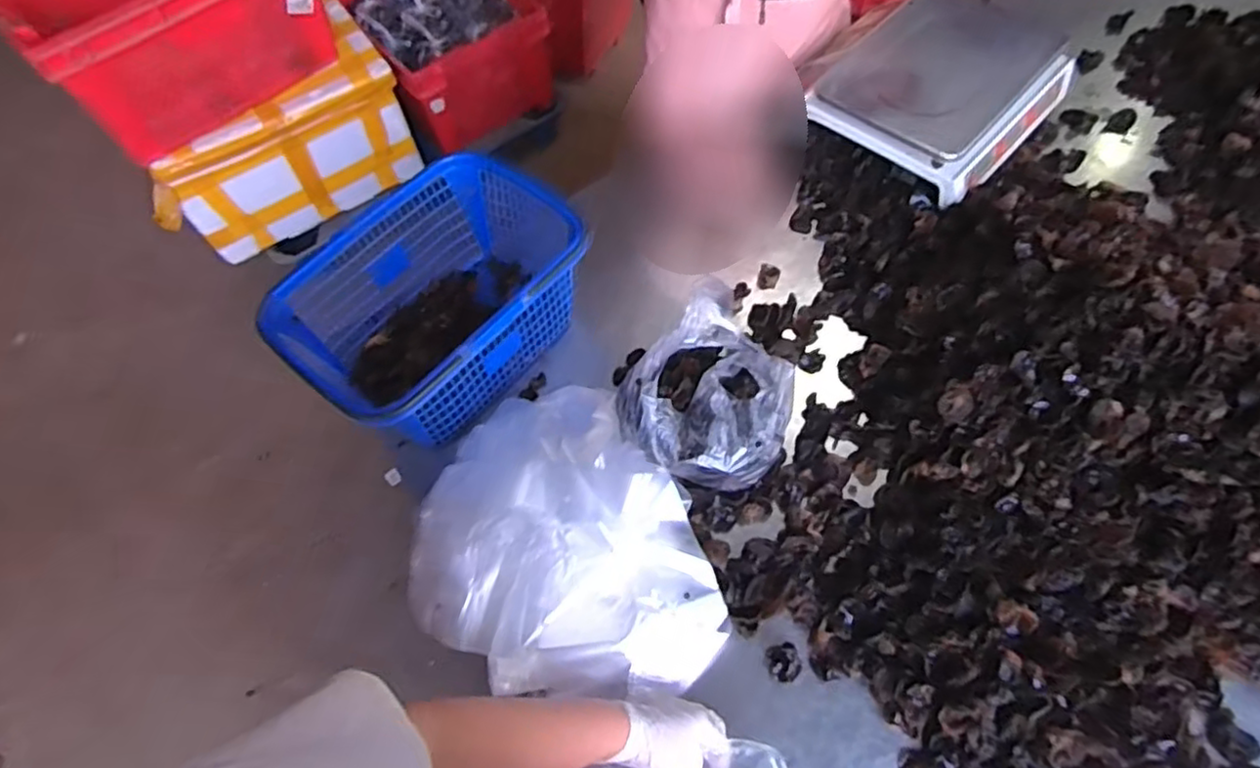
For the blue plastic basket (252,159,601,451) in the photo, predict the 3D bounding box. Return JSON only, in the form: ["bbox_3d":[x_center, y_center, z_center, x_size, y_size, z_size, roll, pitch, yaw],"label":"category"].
[{"bbox_3d":[-0.219,-0.098,0.827,0.233,0.172,0.351,34,69,20],"label":"blue plastic basket"}]

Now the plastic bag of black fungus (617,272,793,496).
[{"bbox_3d":[0.096,0.012,0.776,0.210,0.100,0.196,-39,65,-16],"label":"plastic bag of black fungus"}]

